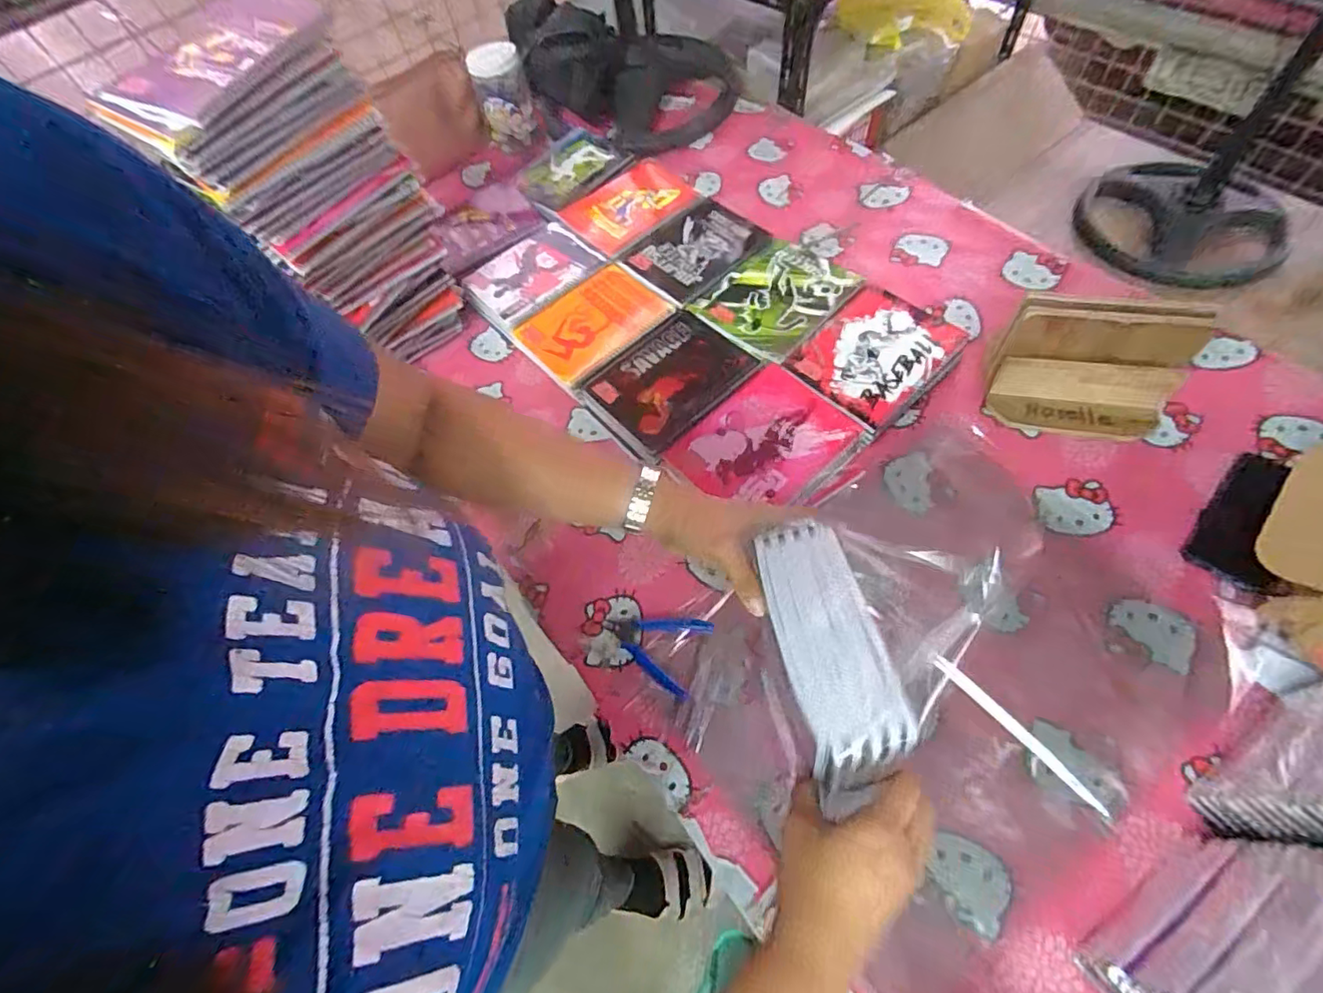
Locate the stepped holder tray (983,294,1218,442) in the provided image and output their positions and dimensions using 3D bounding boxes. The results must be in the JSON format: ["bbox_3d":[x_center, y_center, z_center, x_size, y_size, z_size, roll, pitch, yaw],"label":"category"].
[{"bbox_3d":[0.504,-0.154,0.659,0.189,0.126,0.109,8,63,13],"label":"stepped holder tray"}]

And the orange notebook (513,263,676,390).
[{"bbox_3d":[-0.100,-0.259,0.835,0.201,0.009,0.160,-39,68,-9],"label":"orange notebook"}]

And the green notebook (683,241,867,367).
[{"bbox_3d":[0.164,-0.292,0.810,0.199,0.020,0.175,-43,65,-14],"label":"green notebook"}]

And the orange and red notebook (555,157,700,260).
[{"bbox_3d":[-0.053,-0.501,0.962,0.225,0.020,0.175,-41,68,-15],"label":"orange and red notebook"}]

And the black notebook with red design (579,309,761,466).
[{"bbox_3d":[0.009,-0.160,0.757,0.211,0.009,0.171,-42,64,-13],"label":"black notebook with red design"}]

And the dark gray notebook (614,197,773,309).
[{"bbox_3d":[0.054,-0.396,0.889,0.215,0.022,0.181,-43,65,-14],"label":"dark gray notebook"}]

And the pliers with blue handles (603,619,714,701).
[{"bbox_3d":[-0.010,0.164,0.635,0.116,0.017,0.082,20,67,17],"label":"pliers with blue handles"}]

